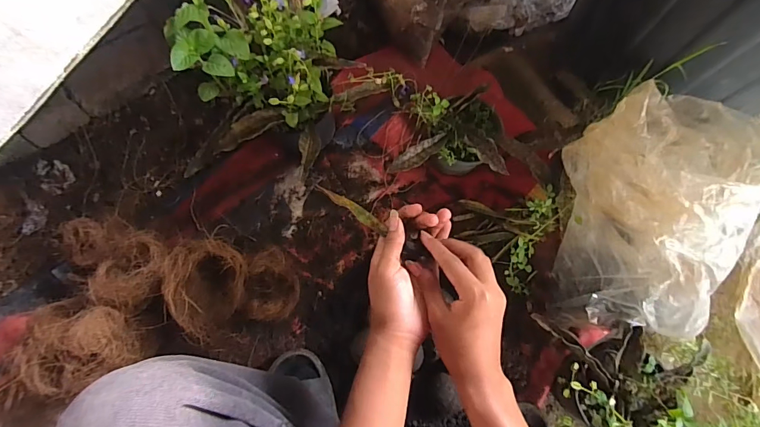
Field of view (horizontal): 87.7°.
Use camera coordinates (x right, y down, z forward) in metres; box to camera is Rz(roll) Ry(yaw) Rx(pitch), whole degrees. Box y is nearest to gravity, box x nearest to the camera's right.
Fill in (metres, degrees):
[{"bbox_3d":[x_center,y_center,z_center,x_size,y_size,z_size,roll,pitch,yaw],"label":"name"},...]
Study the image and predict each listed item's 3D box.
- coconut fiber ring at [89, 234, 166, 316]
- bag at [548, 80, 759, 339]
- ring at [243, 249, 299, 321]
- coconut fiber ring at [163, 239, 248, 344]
[{"bbox_3d":[-0.362,0.084,0.578,0.099,0.045,0.101,0,72,-1],"label":"coconut fiber ring"},{"bbox_3d":[0.375,-0.011,0.571,0.221,0.222,0.328,12,72,3],"label":"bag"},{"bbox_3d":[-0.185,0.116,0.652,0.045,0.102,0.111,-10,70,42],"label":"ring"},{"bbox_3d":[-0.251,0.107,0.562,0.060,0.109,0.143,-17,59,38],"label":"coconut fiber ring"}]

